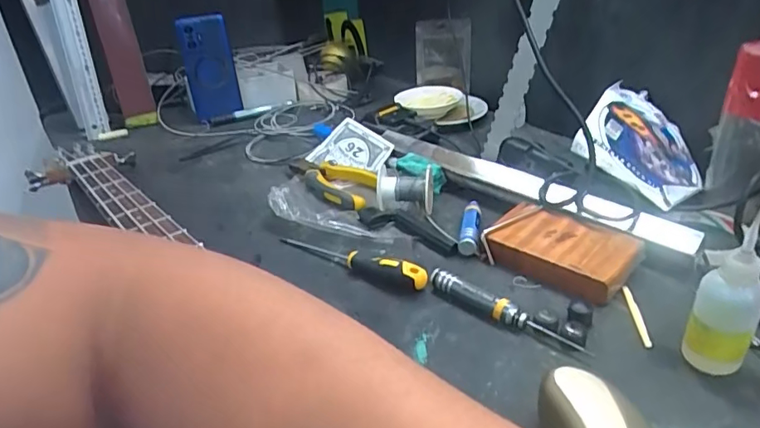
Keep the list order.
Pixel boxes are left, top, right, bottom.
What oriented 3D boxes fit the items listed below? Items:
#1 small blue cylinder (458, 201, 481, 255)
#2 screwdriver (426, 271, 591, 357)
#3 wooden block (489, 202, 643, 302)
[{"bbox_3d":[0.092,0.012,0.530,0.018,0.020,0.085,3,30,13],"label":"small blue cylinder"},{"bbox_3d":[0.097,0.076,0.417,0.136,0.019,0.013,23,39,40],"label":"screwdriver"},{"bbox_3d":[0.163,0.031,0.473,0.120,0.031,0.077,23,39,39],"label":"wooden block"}]

